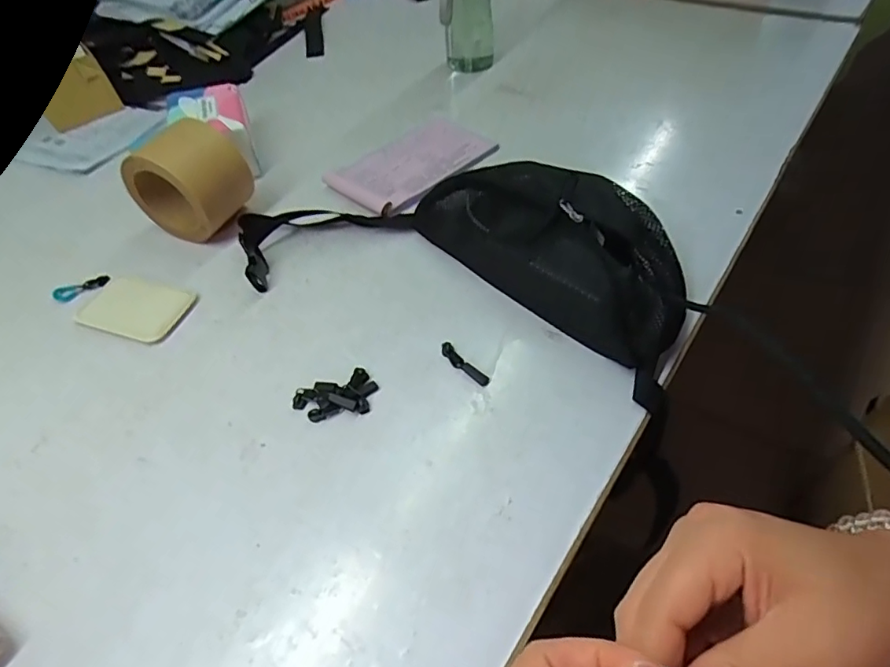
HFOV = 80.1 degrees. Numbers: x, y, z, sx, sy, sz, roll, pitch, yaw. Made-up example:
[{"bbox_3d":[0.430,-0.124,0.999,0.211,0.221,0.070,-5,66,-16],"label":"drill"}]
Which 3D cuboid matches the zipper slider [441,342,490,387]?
[{"bbox_3d":[0.015,0.026,0.448,0.012,0.006,0.055,-35,56,-22],"label":"zipper slider"}]

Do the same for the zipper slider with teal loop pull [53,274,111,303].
[{"bbox_3d":[-0.375,-0.046,0.544,0.055,0.009,0.018,-16,51,-9],"label":"zipper slider with teal loop pull"}]

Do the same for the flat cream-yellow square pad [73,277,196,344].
[{"bbox_3d":[-0.305,-0.026,0.516,0.109,0.007,0.067,13,53,15],"label":"flat cream-yellow square pad"}]

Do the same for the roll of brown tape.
[{"bbox_3d":[-0.269,-0.162,0.557,0.114,0.115,0.073,16,53,16],"label":"roll of brown tape"}]

